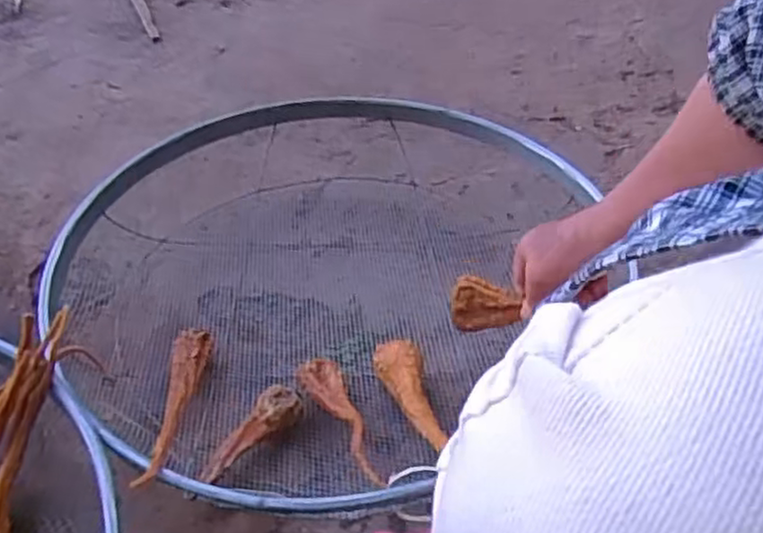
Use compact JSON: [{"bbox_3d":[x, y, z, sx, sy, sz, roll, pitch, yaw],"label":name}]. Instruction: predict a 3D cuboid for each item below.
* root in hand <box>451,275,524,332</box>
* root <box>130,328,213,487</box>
[{"bbox_3d":[0.088,0.033,0.612,0.054,0.032,0.036,5,43,6],"label":"root in hand"},{"bbox_3d":[-0.161,0.106,0.549,0.030,0.022,0.208,-4,22,-3],"label":"root"}]

